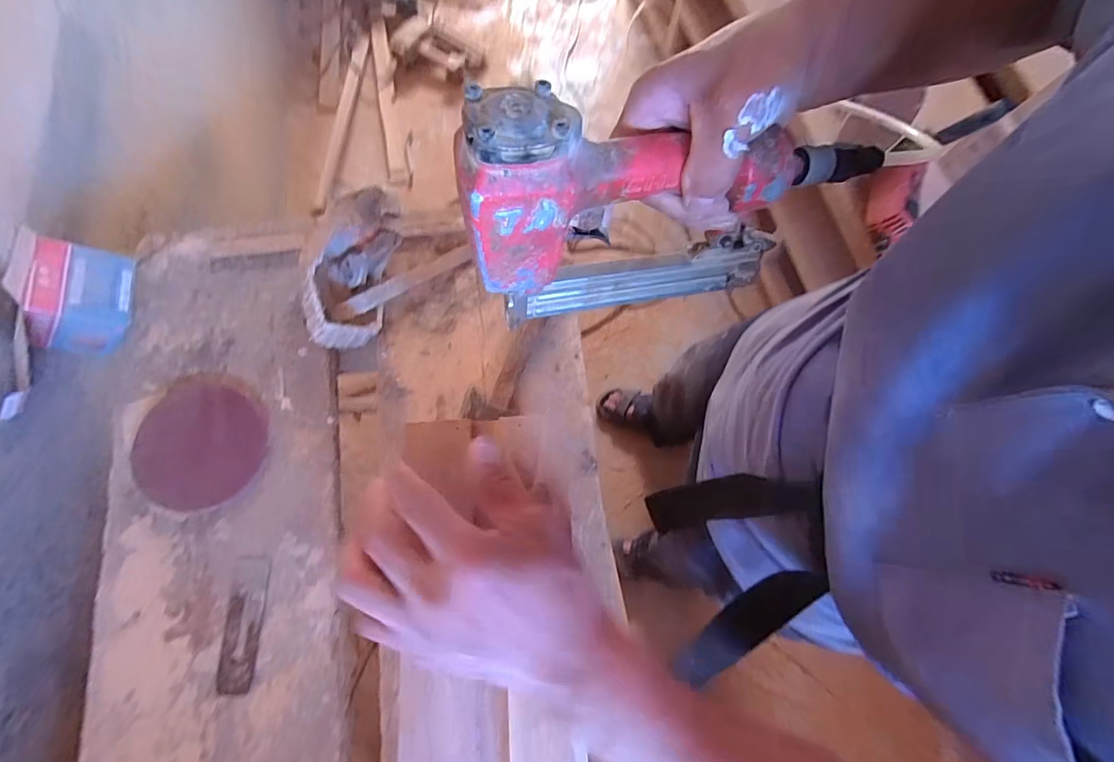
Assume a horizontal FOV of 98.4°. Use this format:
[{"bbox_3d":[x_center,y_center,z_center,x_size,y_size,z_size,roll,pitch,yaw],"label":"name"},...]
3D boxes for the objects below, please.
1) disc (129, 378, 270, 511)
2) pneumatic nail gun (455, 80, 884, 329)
[{"bbox_3d":[-0.489,0.087,0.669,0.151,0.020,0.172,10,73,-13],"label":"disc"},{"bbox_3d":[0.062,-0.113,0.311,0.232,0.160,0.069,-13,75,-4],"label":"pneumatic nail gun"}]

